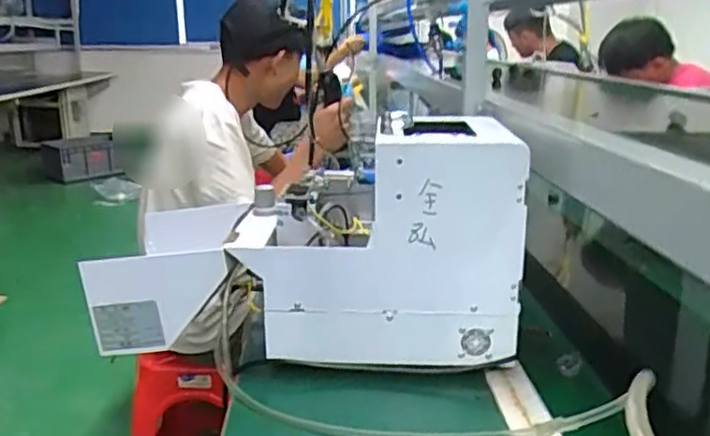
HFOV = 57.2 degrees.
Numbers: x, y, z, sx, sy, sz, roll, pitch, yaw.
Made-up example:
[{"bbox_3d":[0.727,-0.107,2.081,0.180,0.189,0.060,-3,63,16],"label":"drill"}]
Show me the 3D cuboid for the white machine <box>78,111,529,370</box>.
[{"bbox_3d":[-0.072,0.024,0.821,0.525,0.257,0.218,1,16,1],"label":"white machine"}]

